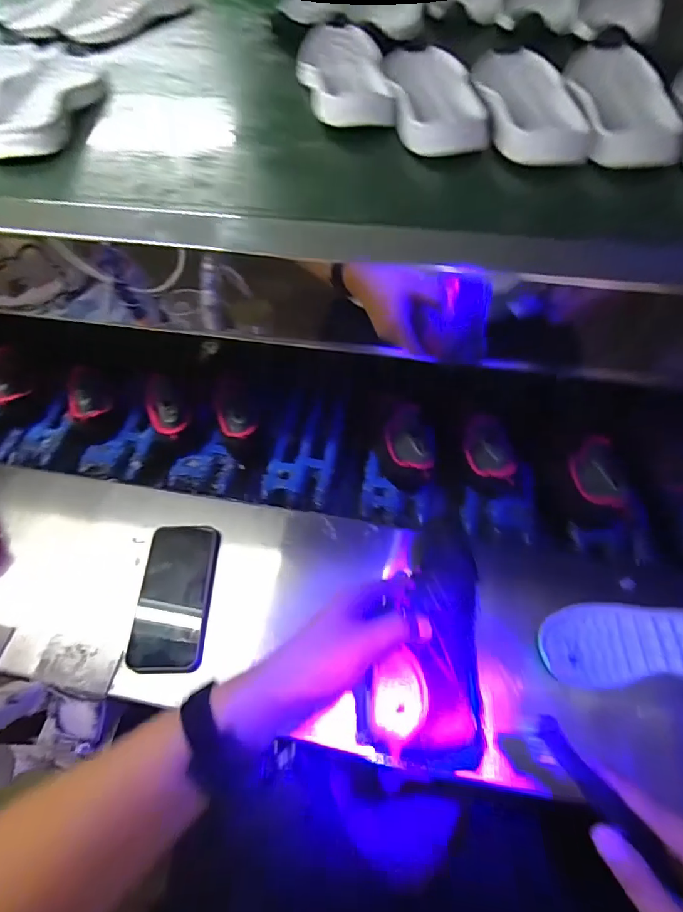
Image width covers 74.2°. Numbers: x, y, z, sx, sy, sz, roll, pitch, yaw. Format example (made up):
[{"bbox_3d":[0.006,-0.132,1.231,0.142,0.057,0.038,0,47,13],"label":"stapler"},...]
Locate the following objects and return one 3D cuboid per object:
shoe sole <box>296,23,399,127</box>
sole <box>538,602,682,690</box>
[{"bbox_3d":[0.001,-0.389,0.458,0.085,0.017,0.206,-6,58,-2],"label":"shoe sole"},{"bbox_3d":[0.306,0.192,0.469,0.194,0.019,0.080,-2,57,0],"label":"sole"}]

